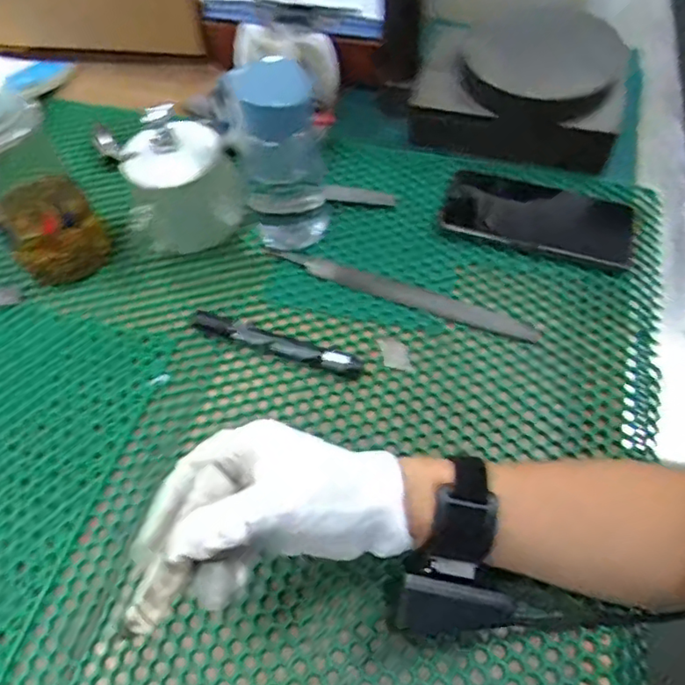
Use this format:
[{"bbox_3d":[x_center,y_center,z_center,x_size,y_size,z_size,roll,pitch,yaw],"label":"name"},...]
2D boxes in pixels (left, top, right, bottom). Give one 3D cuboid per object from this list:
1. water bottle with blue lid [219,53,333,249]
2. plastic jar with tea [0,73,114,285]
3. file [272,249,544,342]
[{"bbox_3d":[-0.053,-0.151,0.504,0.079,0.144,0.059,-7,56,-2],"label":"water bottle with blue lid"},{"bbox_3d":[-0.252,-0.130,0.475,0.076,0.159,0.080,-33,61,-18],"label":"plastic jar with tea"},{"bbox_3d":[0.047,-0.046,0.519,0.242,0.006,0.018,19,59,14],"label":"file"}]

